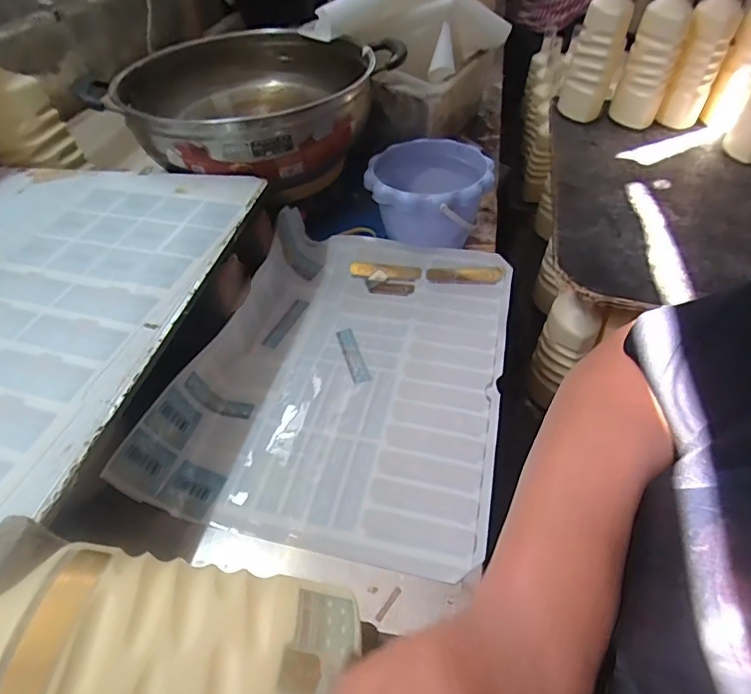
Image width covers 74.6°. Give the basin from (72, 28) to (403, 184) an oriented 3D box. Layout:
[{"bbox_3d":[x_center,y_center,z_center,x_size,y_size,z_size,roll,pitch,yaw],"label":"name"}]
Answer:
[{"bbox_3d":[-0.165,-0.332,0.674,0.313,0.101,0.320,0,47,0],"label":"basin"}]

